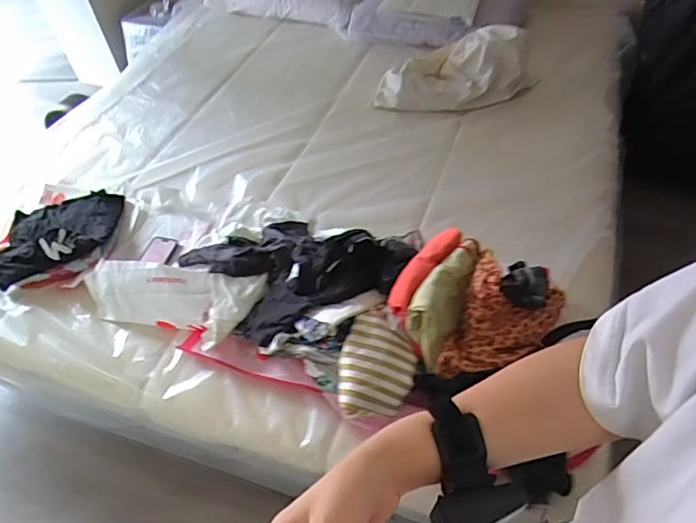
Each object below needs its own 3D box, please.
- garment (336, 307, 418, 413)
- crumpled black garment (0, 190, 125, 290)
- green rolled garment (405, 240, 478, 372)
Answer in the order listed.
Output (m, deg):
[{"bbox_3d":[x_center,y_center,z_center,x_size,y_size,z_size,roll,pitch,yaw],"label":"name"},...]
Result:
[{"bbox_3d":[0.054,0.182,0.934,0.140,0.063,0.190,-4,48,2],"label":"garment"},{"bbox_3d":[-0.767,-0.089,1.341,0.287,0.108,0.316,-12,48,-6],"label":"crumpled black garment"},{"bbox_3d":[0.187,0.060,0.980,0.075,0.109,0.255,19,53,21],"label":"green rolled garment"}]

